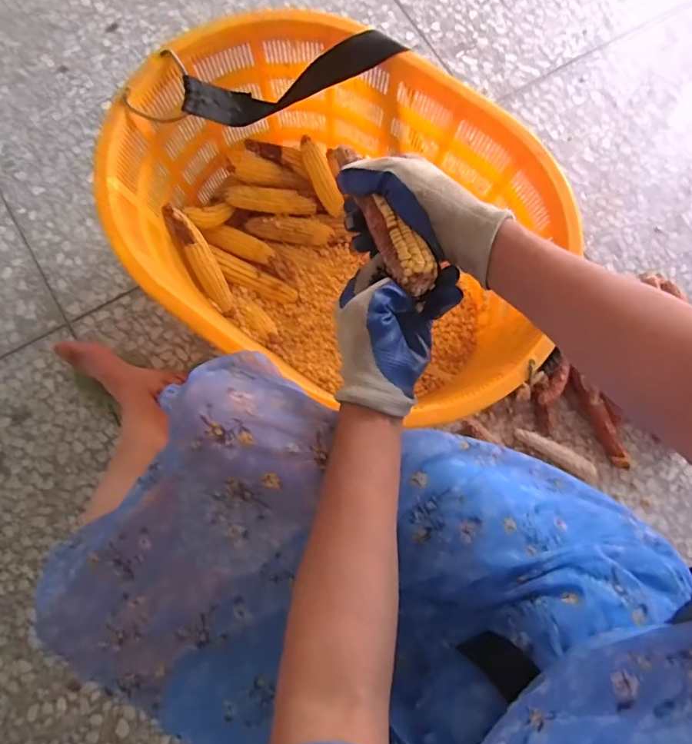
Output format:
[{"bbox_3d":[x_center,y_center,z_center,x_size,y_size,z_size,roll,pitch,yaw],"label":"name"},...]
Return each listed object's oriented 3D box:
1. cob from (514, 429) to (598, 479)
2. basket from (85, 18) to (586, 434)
[{"bbox_3d":[0.378,0.146,0.862,0.156,0.027,0.032,31,80,6],"label":"cob"},{"bbox_3d":[-0.017,-0.201,0.739,0.624,0.259,0.468,40,81,7],"label":"basket"}]

